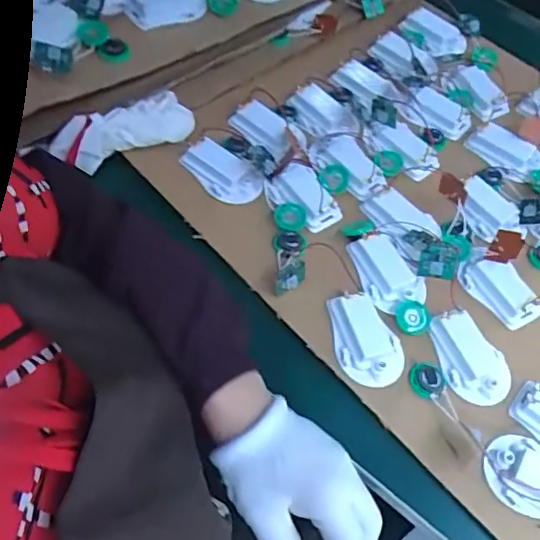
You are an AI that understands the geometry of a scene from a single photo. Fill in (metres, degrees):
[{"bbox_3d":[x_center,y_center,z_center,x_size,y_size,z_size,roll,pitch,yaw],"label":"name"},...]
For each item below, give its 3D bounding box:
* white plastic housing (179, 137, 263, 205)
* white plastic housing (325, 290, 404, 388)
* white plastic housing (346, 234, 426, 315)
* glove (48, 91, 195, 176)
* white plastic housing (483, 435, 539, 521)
[{"bbox_3d":[-0.045,-0.093,0.530,0.077,0.017,0.040,33,61,14],"label":"white plastic housing"},{"bbox_3d":[0.078,0.054,0.458,0.051,0.013,0.076,-8,59,-10],"label":"white plastic housing"},{"bbox_3d":[0.101,0.001,0.497,0.047,0.016,0.070,-18,62,-16],"label":"white plastic housing"},{"bbox_3d":[-0.135,-0.130,0.529,0.134,0.041,0.041,-26,64,-28],"label":"glove"},{"bbox_3d":[0.190,0.150,0.400,0.074,0.013,0.050,38,62,17],"label":"white plastic housing"}]

